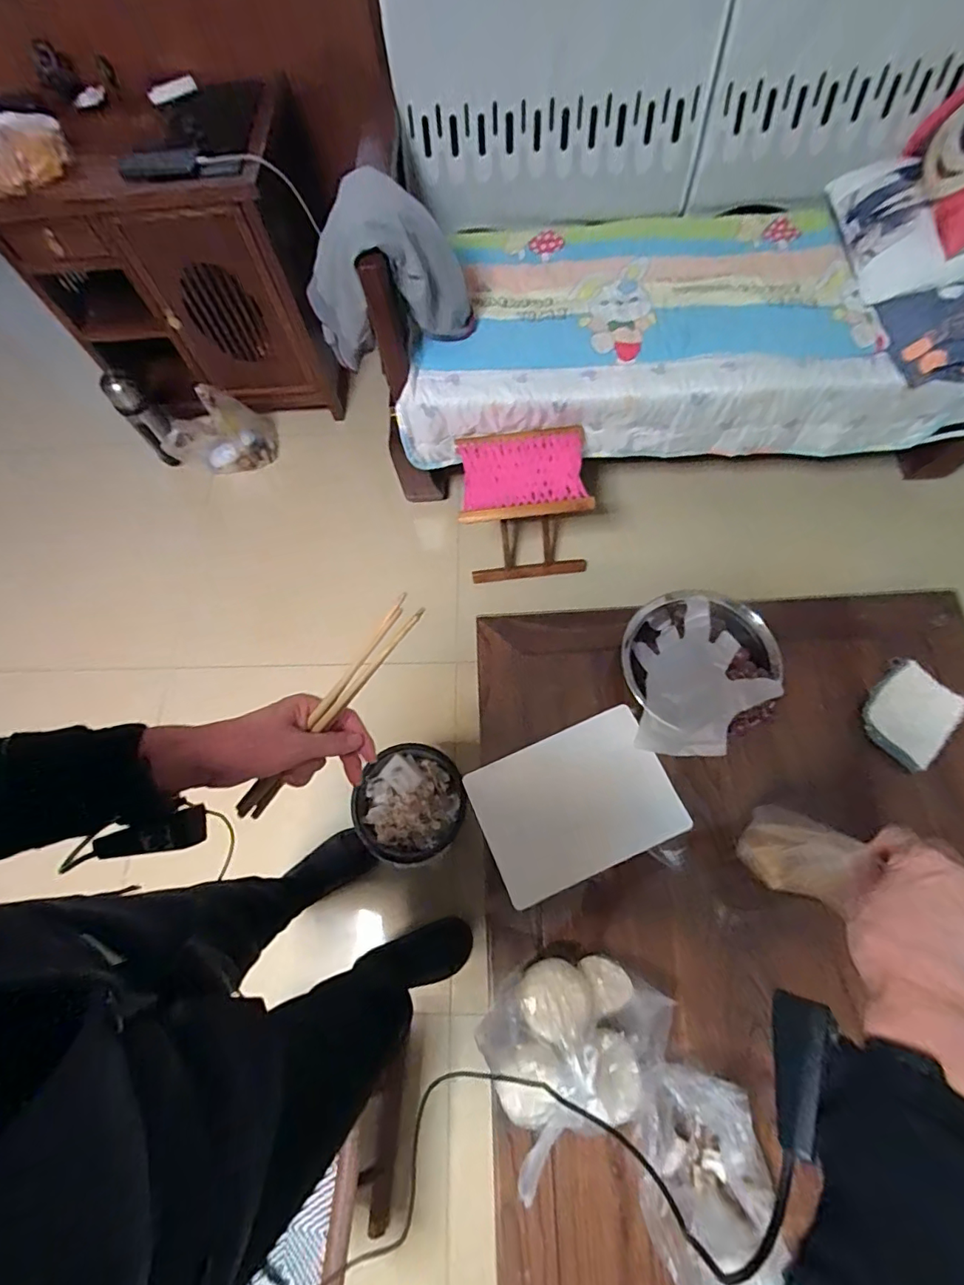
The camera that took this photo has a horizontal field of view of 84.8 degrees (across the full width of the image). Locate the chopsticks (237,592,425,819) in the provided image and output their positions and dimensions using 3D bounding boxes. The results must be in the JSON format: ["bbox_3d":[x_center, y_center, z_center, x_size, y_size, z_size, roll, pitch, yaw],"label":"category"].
[{"bbox_3d":[-0.133,0.063,0.448,0.018,0.024,0.246,44,101,18],"label":"chopsticks"}]

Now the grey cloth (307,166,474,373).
[{"bbox_3d":[-0.182,-0.768,1.102,0.322,0.297,0.169,-36,71,-12],"label":"grey cloth"}]

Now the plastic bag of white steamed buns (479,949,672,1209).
[{"bbox_3d":[0.118,0.478,0.619,0.234,0.087,0.178,-12,68,-2],"label":"plastic bag of white steamed buns"}]

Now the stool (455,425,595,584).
[{"bbox_3d":[0.107,-0.356,1.411,0.316,0.324,0.250,-2,68,2],"label":"stool"}]

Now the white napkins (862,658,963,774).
[{"bbox_3d":[0.644,0.105,0.793,0.104,0.030,0.144,38,74,16],"label":"white napkins"}]

